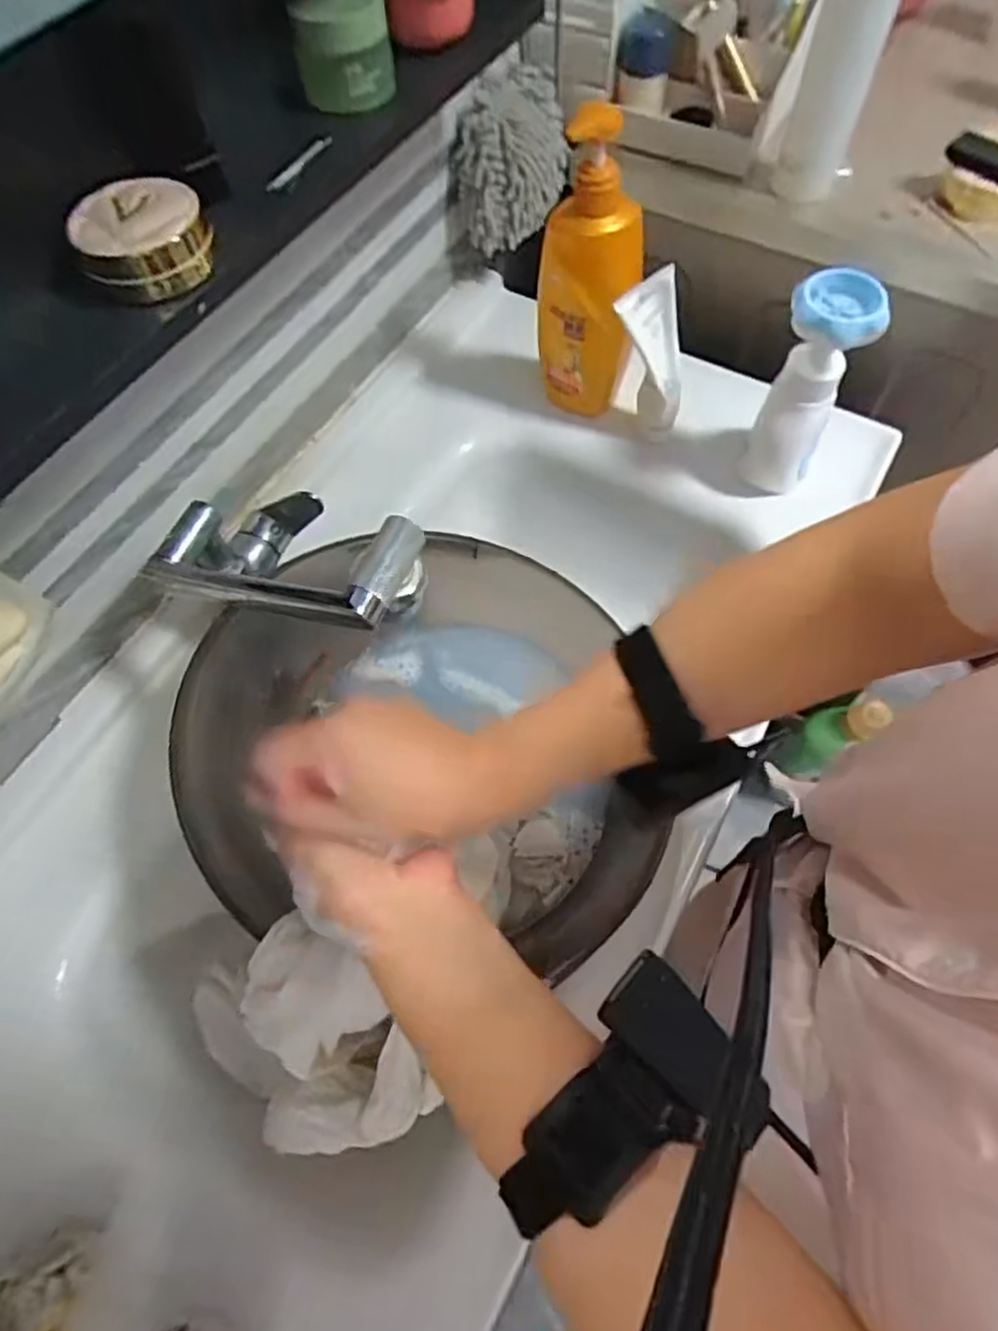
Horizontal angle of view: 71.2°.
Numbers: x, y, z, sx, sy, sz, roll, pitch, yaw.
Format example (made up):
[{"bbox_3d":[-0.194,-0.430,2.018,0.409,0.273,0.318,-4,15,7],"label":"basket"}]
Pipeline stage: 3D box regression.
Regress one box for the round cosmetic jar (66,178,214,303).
[{"bbox_3d":[-0.201,-0.239,0.392,0.072,0.035,0.060,-31,66,-13],"label":"round cosmetic jar"}]

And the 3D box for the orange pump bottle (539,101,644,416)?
[{"bbox_3d":[0.081,-0.338,0.621,0.087,0.256,0.050,-1,63,2],"label":"orange pump bottle"}]

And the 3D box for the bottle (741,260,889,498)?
[{"bbox_3d":[0.260,-0.232,0.604,0.064,0.188,0.056,9,64,7],"label":"bottle"}]

